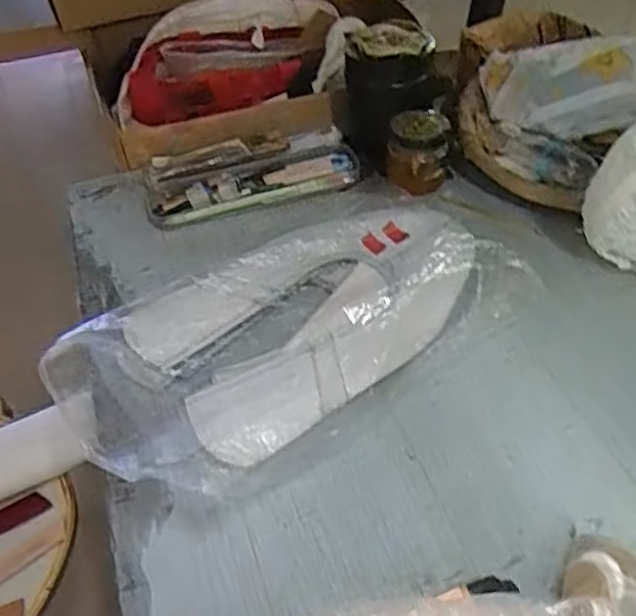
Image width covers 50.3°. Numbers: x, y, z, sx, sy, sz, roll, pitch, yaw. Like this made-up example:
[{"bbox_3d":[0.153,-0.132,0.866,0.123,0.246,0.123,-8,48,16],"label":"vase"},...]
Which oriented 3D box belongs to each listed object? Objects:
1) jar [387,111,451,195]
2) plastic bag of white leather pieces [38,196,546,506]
[{"bbox_3d":[0.099,-0.157,0.669,0.062,0.060,0.051,3,46,7],"label":"jar"},{"bbox_3d":[-0.018,0.005,0.538,0.364,0.052,0.212,-32,51,-24],"label":"plastic bag of white leather pieces"}]

